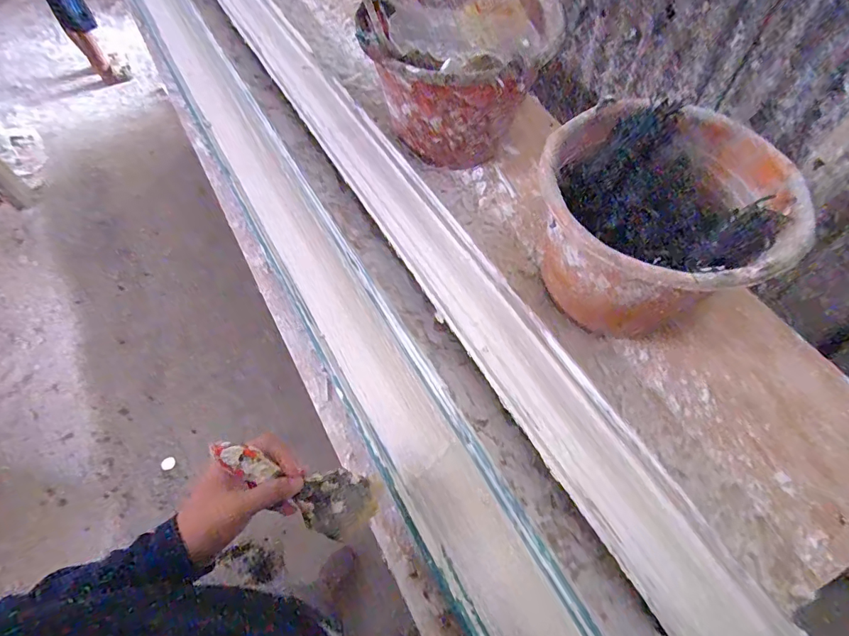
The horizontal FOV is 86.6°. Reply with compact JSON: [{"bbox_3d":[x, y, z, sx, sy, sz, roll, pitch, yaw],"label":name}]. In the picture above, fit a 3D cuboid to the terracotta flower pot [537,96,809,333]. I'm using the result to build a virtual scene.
[{"bbox_3d":[0.264,-0.100,0.553,0.251,0.194,0.252,-1,60,2],"label":"terracotta flower pot"}]

